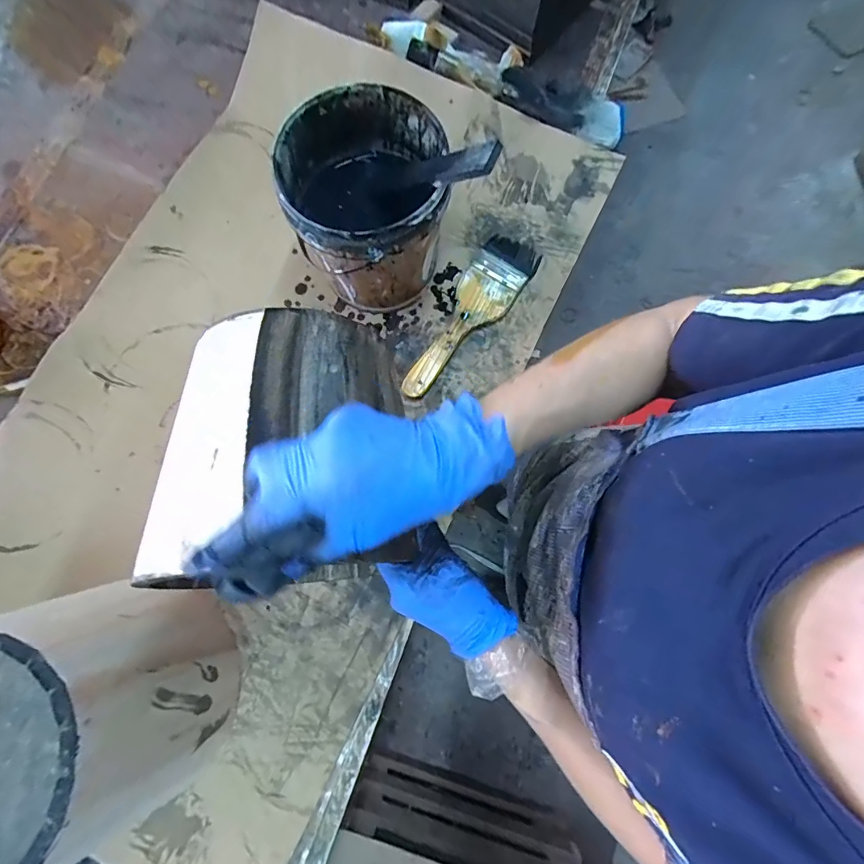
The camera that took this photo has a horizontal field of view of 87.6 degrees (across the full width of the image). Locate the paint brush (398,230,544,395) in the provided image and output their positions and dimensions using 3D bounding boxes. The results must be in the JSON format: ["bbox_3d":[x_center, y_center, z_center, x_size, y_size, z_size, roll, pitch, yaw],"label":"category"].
[{"bbox_3d":[0.047,-0.151,0.585,0.074,0.013,0.255,34,78,6],"label":"paint brush"}]

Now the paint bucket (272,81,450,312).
[{"bbox_3d":[-0.072,-0.256,0.529,0.169,0.167,0.181,0,77,-1],"label":"paint bucket"}]

